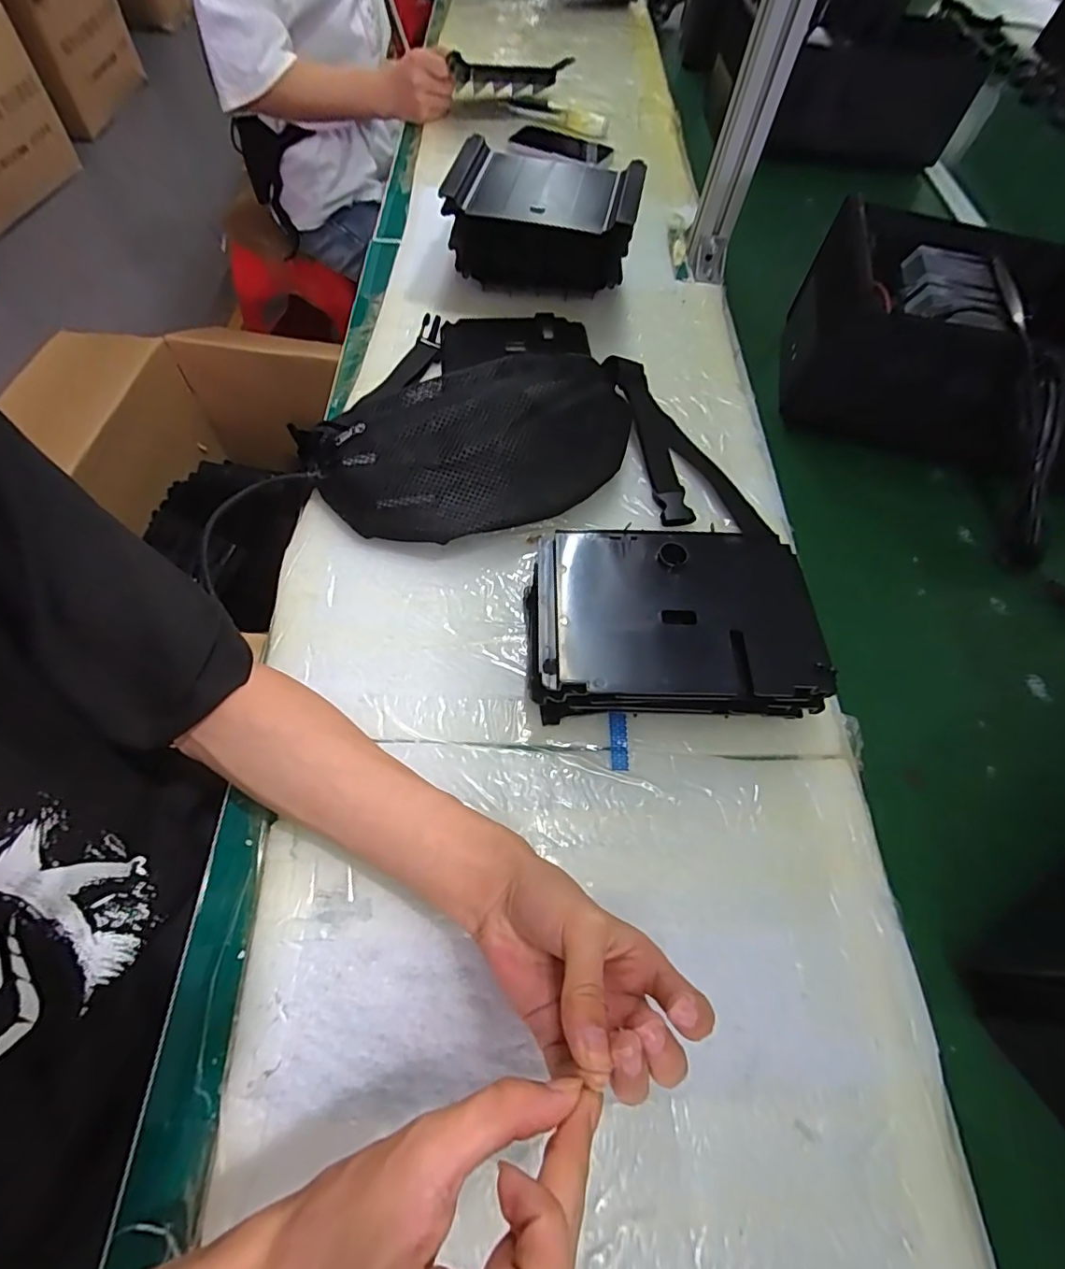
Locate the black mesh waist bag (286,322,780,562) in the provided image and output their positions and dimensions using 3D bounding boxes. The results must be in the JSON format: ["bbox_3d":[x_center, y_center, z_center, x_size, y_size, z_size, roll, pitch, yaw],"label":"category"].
[{"bbox_3d":[-0.032,-0.163,0.466,0.304,0.084,0.148,-16,63,-11],"label":"black mesh waist bag"}]

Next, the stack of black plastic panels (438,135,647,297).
[{"bbox_3d":[0.012,-0.424,0.596,0.187,0.115,0.129,11,61,3],"label":"stack of black plastic panels"}]

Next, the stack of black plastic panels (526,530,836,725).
[{"bbox_3d":[0.095,-0.003,0.397,0.192,0.070,0.124,2,62,-4],"label":"stack of black plastic panels"}]

